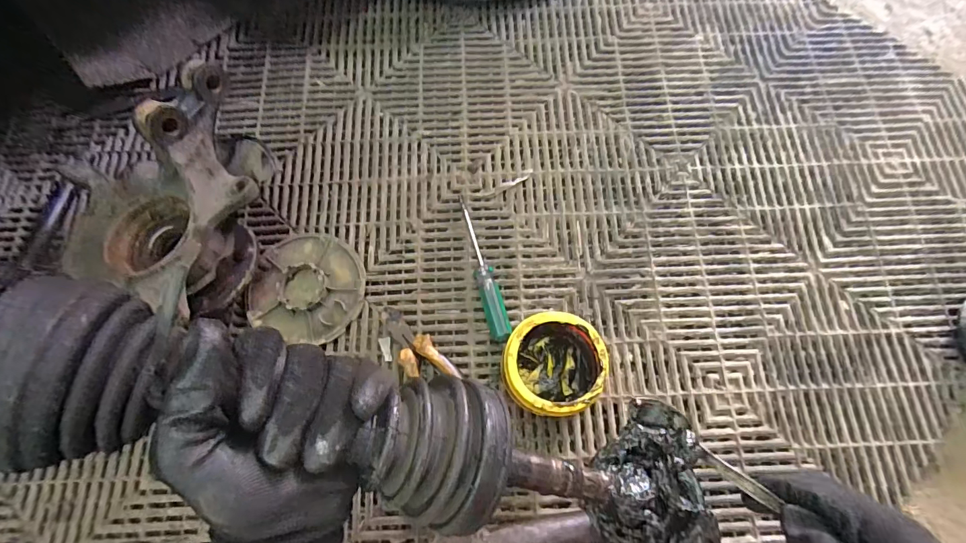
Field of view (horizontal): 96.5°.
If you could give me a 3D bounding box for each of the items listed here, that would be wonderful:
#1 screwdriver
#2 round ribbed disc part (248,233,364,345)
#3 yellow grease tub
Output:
[{"bbox_3d":[0.000,-0.005,0.521,0.025,0.025,0.182,-14,72,-5],"label":"screwdriver"},{"bbox_3d":[-0.210,0.017,0.520,0.131,0.026,0.126,0,72,-1],"label":"round ribbed disc part"},{"bbox_3d":[0.074,0.101,0.466,0.097,0.074,0.097,0,72,-1],"label":"yellow grease tub"}]

